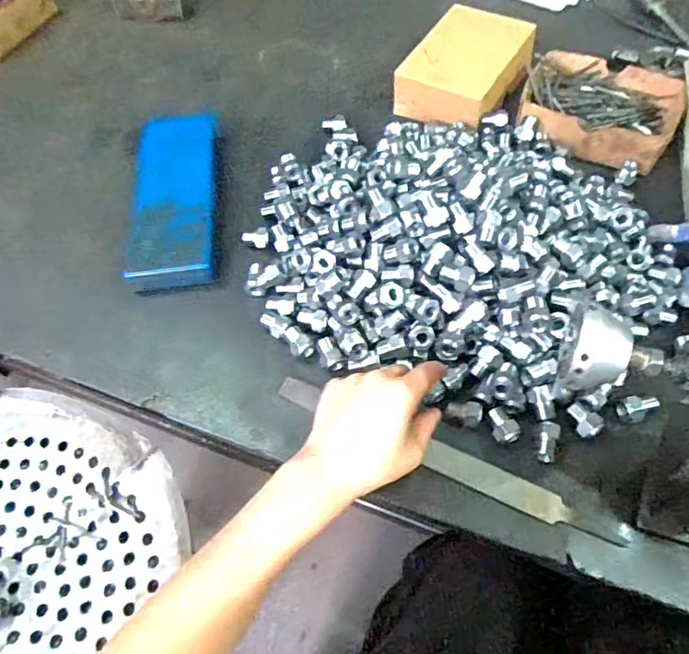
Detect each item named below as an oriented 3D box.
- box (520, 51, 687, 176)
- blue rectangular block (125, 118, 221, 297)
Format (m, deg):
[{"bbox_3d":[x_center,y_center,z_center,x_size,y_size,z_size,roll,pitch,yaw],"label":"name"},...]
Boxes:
[{"bbox_3d":[0.303,-0.259,0.646,0.174,0.045,0.135,22,61,16],"label":"box"},{"bbox_3d":[-0.189,-0.160,0.614,0.089,0.027,0.276,-7,57,-2],"label":"blue rectangular block"}]

